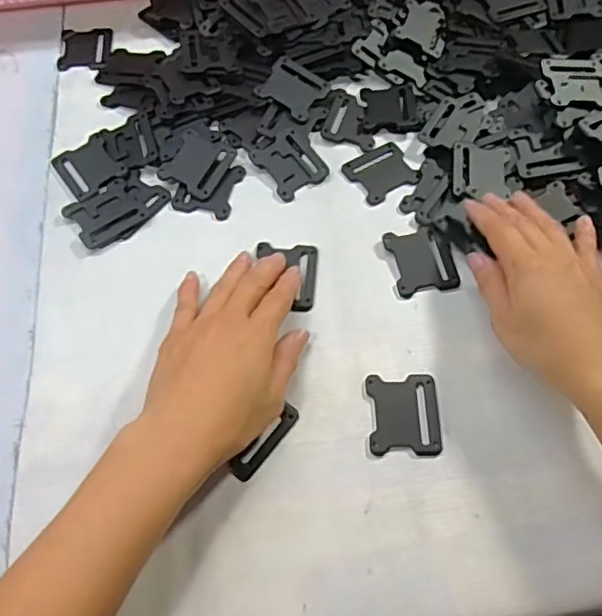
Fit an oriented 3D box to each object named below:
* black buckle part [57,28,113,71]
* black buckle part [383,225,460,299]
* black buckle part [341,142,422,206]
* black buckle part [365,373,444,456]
[{"bbox_3d":[-0.187,-0.225,0.515,0.044,0.004,0.052,-5,62,-3],"label":"black buckle part"},{"bbox_3d":[0.085,-0.033,0.417,0.043,0.008,0.048,-10,62,-6],"label":"black buckle part"},{"bbox_3d":[0.062,-0.105,0.456,0.049,0.004,0.045,-29,66,-15],"label":"black buckle part"},{"bbox_3d":[0.064,0.066,0.370,0.044,0.004,0.050,-1,62,-1],"label":"black buckle part"}]

